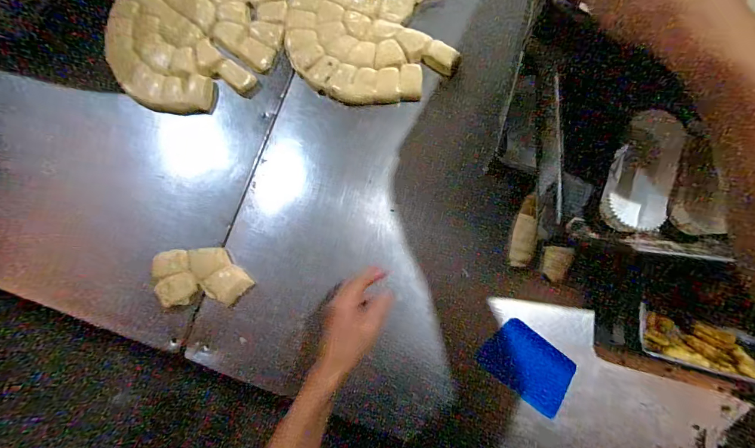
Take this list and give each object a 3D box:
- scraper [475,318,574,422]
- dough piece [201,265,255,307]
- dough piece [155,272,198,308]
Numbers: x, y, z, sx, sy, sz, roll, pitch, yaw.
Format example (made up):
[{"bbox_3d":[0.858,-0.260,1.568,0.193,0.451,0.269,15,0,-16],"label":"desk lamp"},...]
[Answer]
[{"bbox_3d":[0.219,0.205,0.511,0.124,0.004,0.087,36,88,12],"label":"scraper"},{"bbox_3d":[-0.230,0.093,0.543,0.056,0.024,0.060,44,83,9],"label":"dough piece"},{"bbox_3d":[-0.304,0.100,0.539,0.057,0.022,0.045,-21,79,-3],"label":"dough piece"}]

